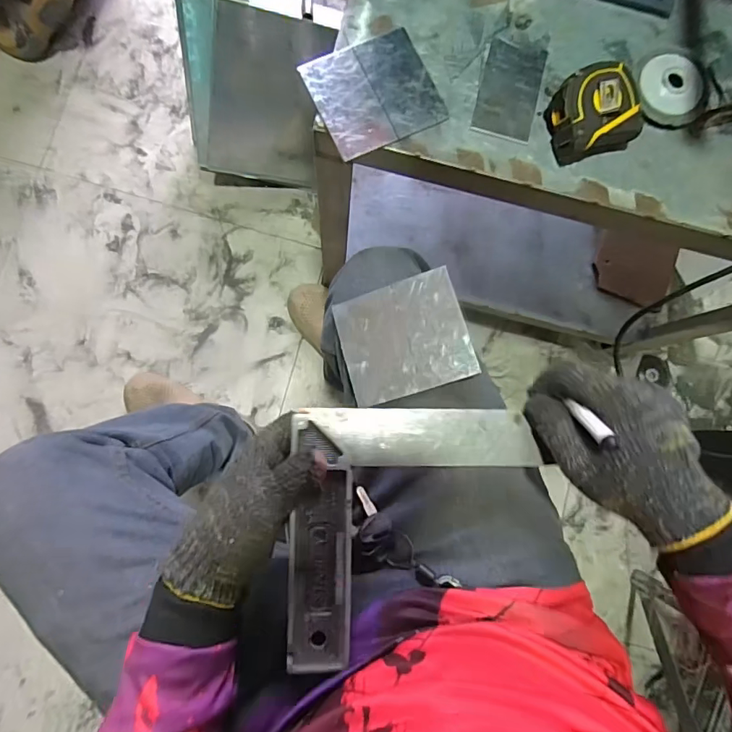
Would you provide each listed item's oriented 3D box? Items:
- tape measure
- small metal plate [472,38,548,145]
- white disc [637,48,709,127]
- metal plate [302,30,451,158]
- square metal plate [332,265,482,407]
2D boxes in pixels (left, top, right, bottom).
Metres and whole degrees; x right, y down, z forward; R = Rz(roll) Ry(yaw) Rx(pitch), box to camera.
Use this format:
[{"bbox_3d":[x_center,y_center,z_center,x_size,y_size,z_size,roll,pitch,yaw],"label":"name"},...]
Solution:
[{"bbox_3d":[0.207,-0.229,0.428,0.070,0.044,0.067,-20,86,-6],"label":"tape measure"},{"bbox_3d":[0.136,-0.261,0.448,0.056,0.004,0.095,14,83,1],"label":"small metal plate"},{"bbox_3d":[0.292,-0.267,0.446,0.068,0.016,0.072,0,84,-4],"label":"white disc"},{"bbox_3d":[0.007,-0.253,0.437,0.107,0.005,0.099,-27,86,-6],"label":"metal plate"},{"bbox_3d":[0.033,-0.025,0.418,0.109,0.004,0.100,-18,80,13],"label":"square metal plate"}]

